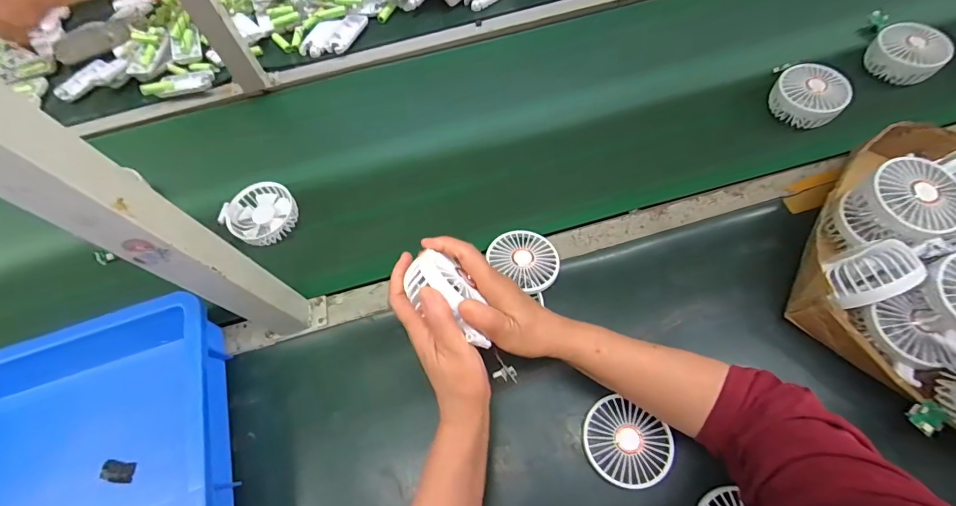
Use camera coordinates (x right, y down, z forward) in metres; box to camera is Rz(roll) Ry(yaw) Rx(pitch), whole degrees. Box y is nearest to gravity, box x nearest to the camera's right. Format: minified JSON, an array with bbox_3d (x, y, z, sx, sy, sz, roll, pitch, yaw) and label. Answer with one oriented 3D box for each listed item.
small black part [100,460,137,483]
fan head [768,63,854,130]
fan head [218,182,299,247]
[{"bbox_3d":[-0.394,0.239,0.463,0.034,0.010,0.020,4,64,8],"label":"small black part"},{"bbox_3d":[0.454,-0.216,0.583,0.087,0.053,0.080,-2,63,4],"label":"fan head"},{"bbox_3d":[-0.303,-0.054,0.592,0.091,0.028,0.087,-2,63,4],"label":"fan head"}]

